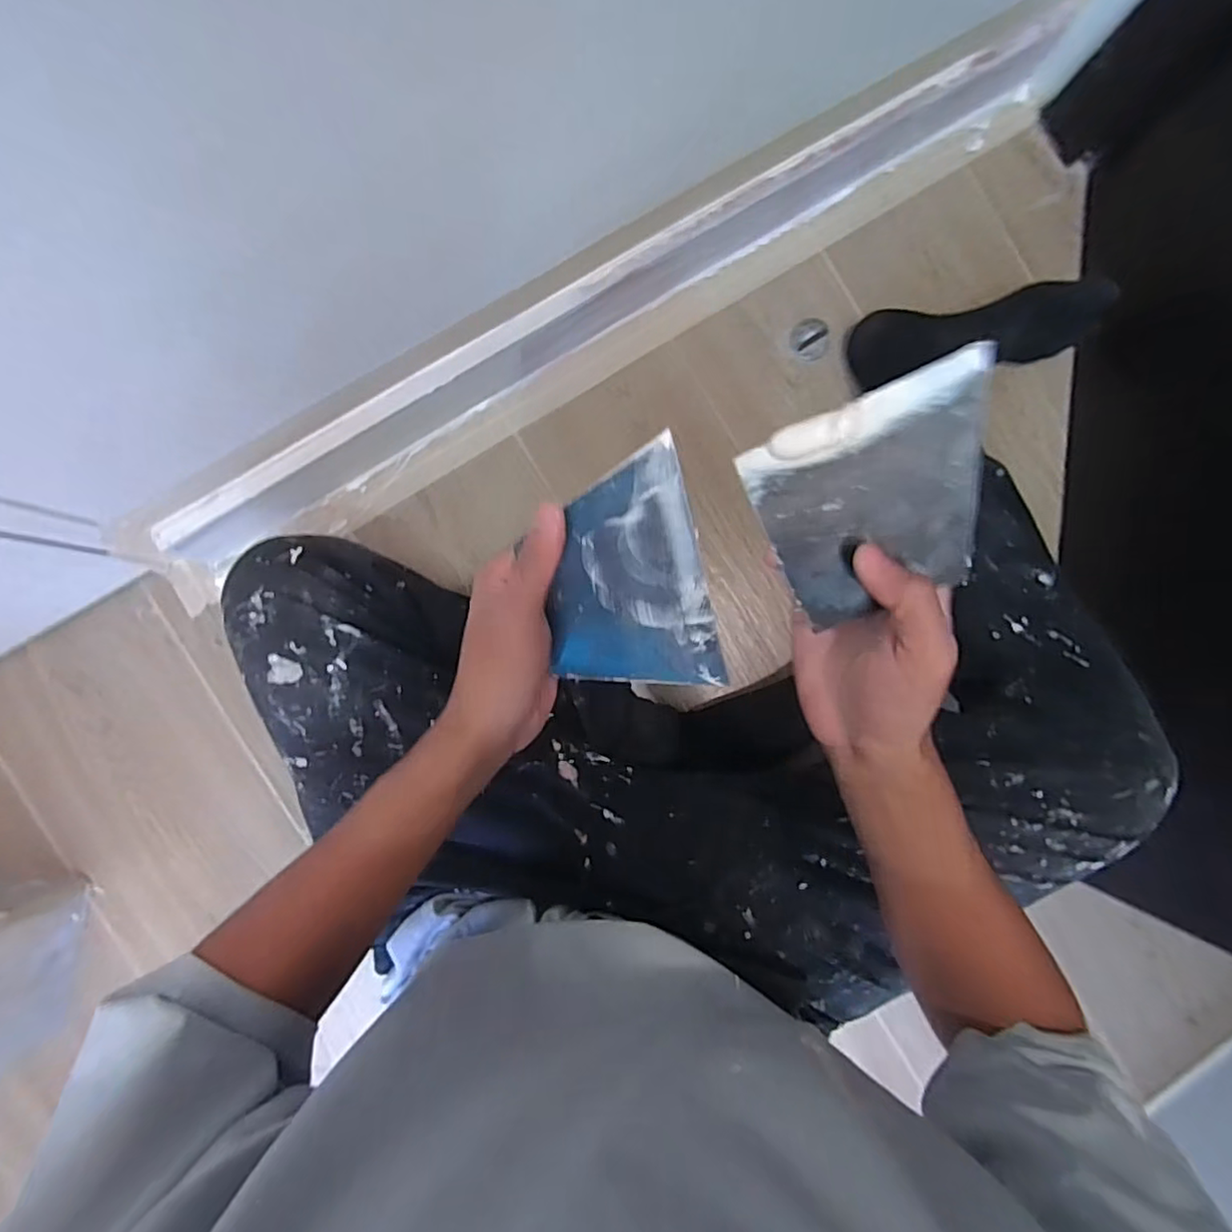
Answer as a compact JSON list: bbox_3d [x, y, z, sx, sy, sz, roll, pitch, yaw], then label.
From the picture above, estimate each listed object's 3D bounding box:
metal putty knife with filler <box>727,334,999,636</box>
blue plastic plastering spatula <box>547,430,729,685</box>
[{"bbox_3d":[0.127,-0.054,0.292,0.108,0.008,0.097,-22,105,15],"label":"metal putty knife with filler"},{"bbox_3d":[0.007,-0.019,0.351,0.087,0.008,0.138,-14,102,-3],"label":"blue plastic plastering spatula"}]

